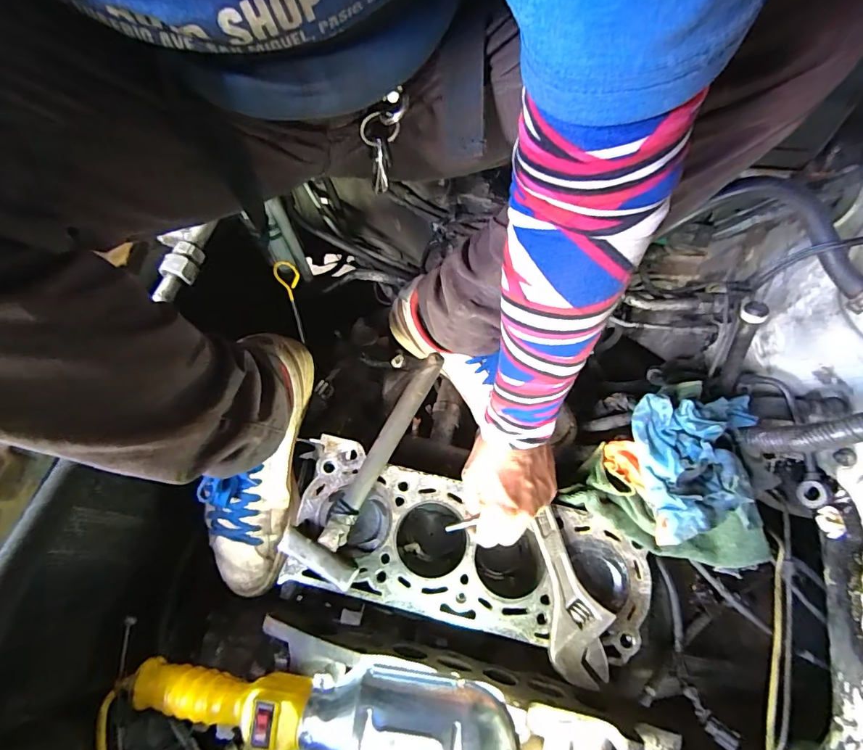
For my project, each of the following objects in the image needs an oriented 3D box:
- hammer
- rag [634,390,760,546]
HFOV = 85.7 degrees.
[{"bbox_3d":[-0.063,0.087,0.502,0.080,0.033,0.255,25,70,11],"label":"hammer"},{"bbox_3d":[0.239,0.081,0.420,0.097,0.079,0.133,7,67,4],"label":"rag"}]

